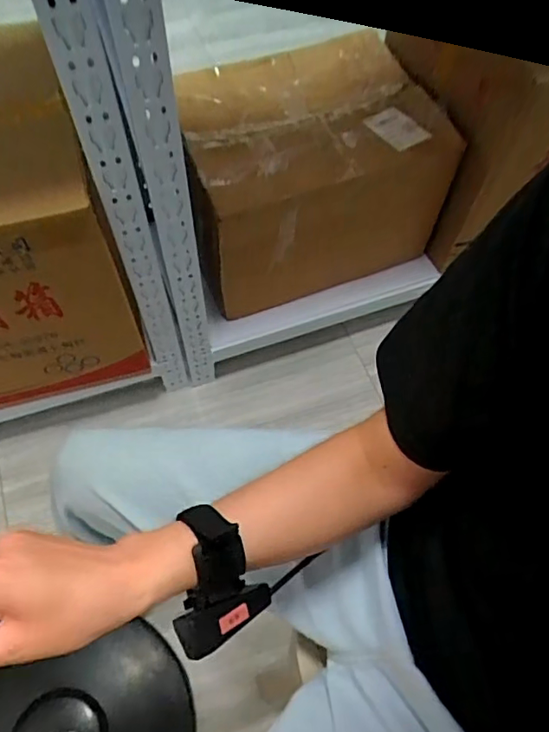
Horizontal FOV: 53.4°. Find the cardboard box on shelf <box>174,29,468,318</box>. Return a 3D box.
[{"bbox_3d":[0.066,-0.368,1.049,0.463,0.343,0.290,-13,65,-9],"label":"cardboard box on shelf"}]

